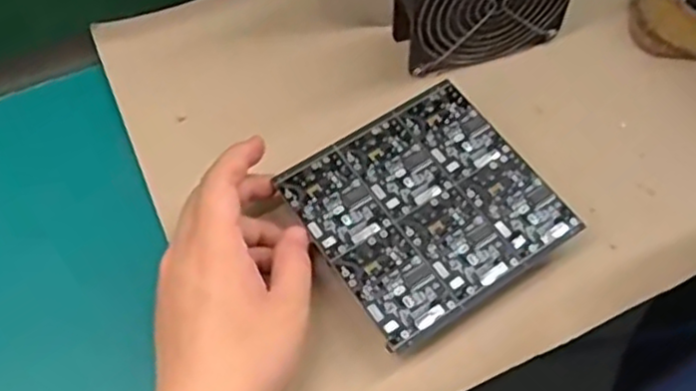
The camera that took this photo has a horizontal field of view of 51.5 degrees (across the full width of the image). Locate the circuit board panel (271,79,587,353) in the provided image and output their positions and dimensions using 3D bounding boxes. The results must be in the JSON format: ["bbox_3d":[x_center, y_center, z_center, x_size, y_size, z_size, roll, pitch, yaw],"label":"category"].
[{"bbox_3d":[0.047,0.004,0.445,0.137,0.006,0.133,-30,64,-14],"label":"circuit board panel"}]

